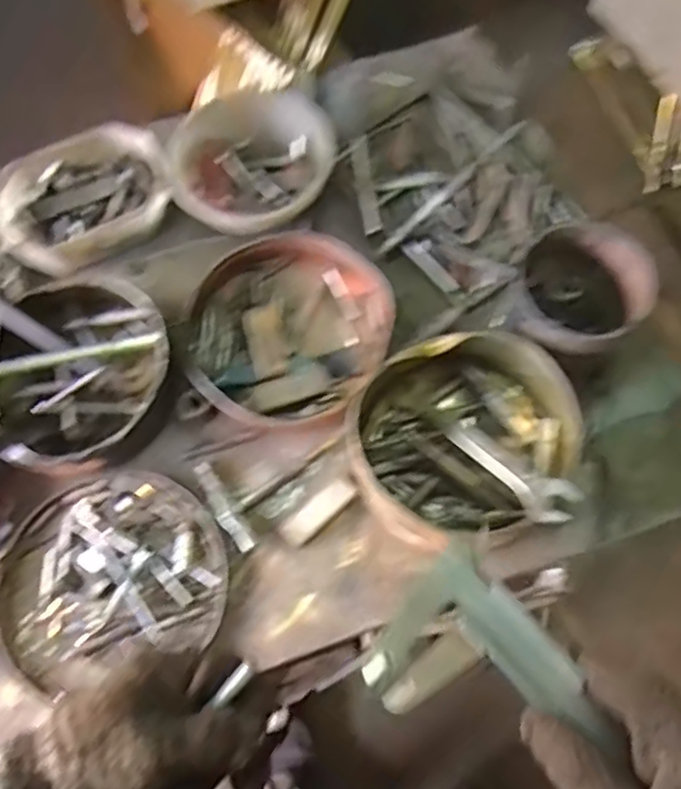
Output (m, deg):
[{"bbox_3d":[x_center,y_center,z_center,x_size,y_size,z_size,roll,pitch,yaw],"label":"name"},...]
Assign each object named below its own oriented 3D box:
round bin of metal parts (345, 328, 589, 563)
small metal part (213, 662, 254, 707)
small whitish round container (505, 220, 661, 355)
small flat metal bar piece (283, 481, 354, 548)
[{"bbox_3d":[0.117,0.044,0.611,0.180,0.096,0.181,-19,69,-6],"label":"round bin of metal parts"},{"bbox_3d":[-0.061,0.166,0.377,0.009,0.006,0.028,41,92,16],"label":"small metal part"},{"bbox_3d":[0.224,-0.087,0.642,0.116,0.094,0.126,0,68,1],"label":"small whitish round container"},{"bbox_3d":[-0.021,0.114,0.638,0.075,0.010,0.027,-41,73,-14],"label":"small flat metal bar piece"}]

